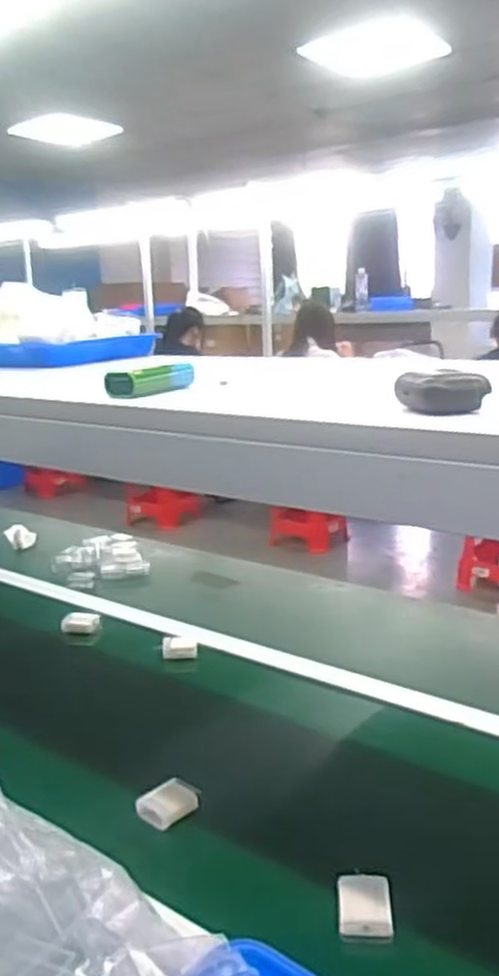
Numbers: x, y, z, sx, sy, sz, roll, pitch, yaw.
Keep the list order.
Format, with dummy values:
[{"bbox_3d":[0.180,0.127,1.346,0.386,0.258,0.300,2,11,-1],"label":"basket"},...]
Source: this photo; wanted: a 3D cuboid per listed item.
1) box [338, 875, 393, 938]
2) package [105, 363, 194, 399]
[{"bbox_3d":[0.093,0.339,0.623,0.042,0.020,0.053,-1,13,7],"label":"box"},{"bbox_3d":[-0.080,-0.086,0.613,0.028,0.021,0.084,6,16,31],"label":"package"}]

